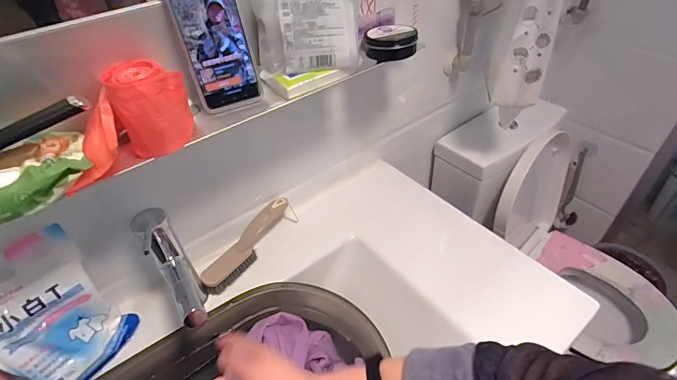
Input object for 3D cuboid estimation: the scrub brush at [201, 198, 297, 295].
[{"bbox_3d":[-0.164,0.094,0.685,0.044,0.055,0.212,23,49,27],"label":"scrub brush"}]

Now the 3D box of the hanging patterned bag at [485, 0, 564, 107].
[{"bbox_3d":[0.345,-0.350,0.655,0.105,0.389,0.129,13,45,18],"label":"hanging patterned bag"}]

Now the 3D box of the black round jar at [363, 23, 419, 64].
[{"bbox_3d":[0.079,-0.242,0.600,0.077,0.039,0.082,-2,43,2],"label":"black round jar"}]

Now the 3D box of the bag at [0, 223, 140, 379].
[{"bbox_3d":[-0.406,0.174,0.525,0.155,0.216,0.065,-39,25,-30],"label":"bag"}]

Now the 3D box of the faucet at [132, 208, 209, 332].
[{"bbox_3d":[-0.210,0.147,0.535,0.041,0.206,0.166,-30,48,-25],"label":"faucet"}]

